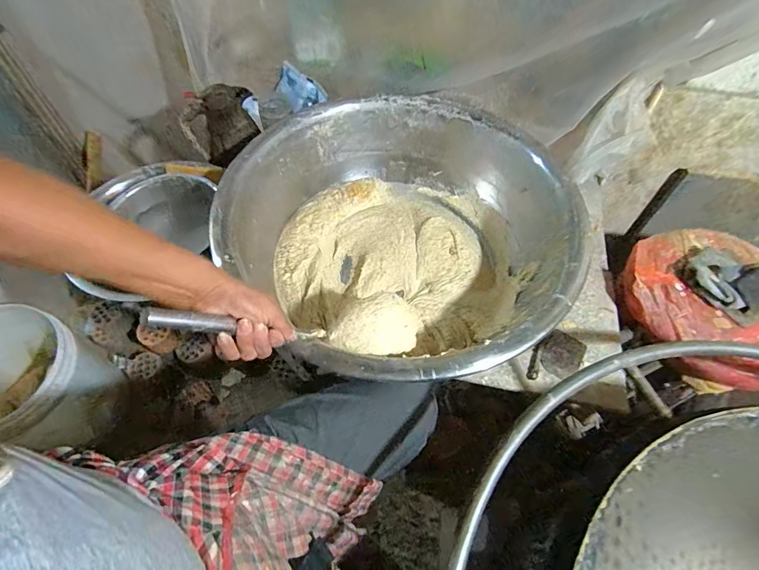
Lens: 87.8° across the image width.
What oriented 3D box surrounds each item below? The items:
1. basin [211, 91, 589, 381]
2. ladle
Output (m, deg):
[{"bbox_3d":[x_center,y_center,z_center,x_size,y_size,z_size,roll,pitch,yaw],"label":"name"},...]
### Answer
[{"bbox_3d":[0.046,-0.105,0.729,0.567,0.182,0.557,1,55,-2],"label":"basin"},{"bbox_3d":[-0.090,0.051,0.472,0.344,0.066,0.077,6,44,-45],"label":"ladle"}]

